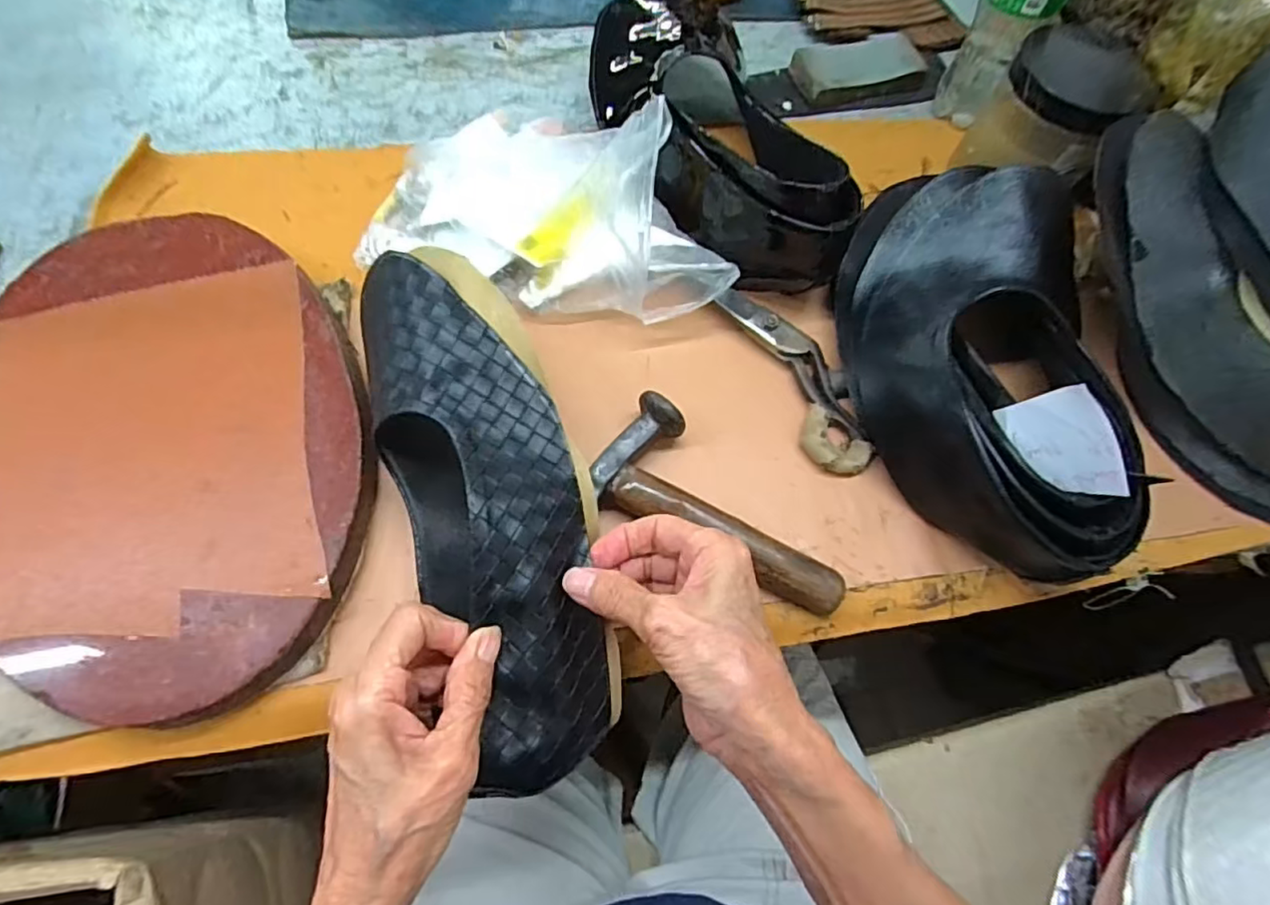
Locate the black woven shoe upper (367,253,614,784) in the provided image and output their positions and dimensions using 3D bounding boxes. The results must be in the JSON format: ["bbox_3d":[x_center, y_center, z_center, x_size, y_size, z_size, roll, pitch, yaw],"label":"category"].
[{"bbox_3d":[-0.072,0.023,0.298,0.086,0.053,0.257,-19,81,-12],"label":"black woven shoe upper"}]

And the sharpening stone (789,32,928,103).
[{"bbox_3d":[0.183,-0.313,0.497,0.102,0.026,0.051,-11,68,-8],"label":"sharpening stone"}]

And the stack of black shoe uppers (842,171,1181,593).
[{"bbox_3d":[0.200,-0.053,0.345,0.139,0.087,0.239,6,66,-1],"label":"stack of black shoe uppers"}]

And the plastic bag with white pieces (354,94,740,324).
[{"bbox_3d":[-0.050,-0.170,0.387,0.246,0.092,0.135,22,67,6],"label":"plastic bag with white pieces"}]

